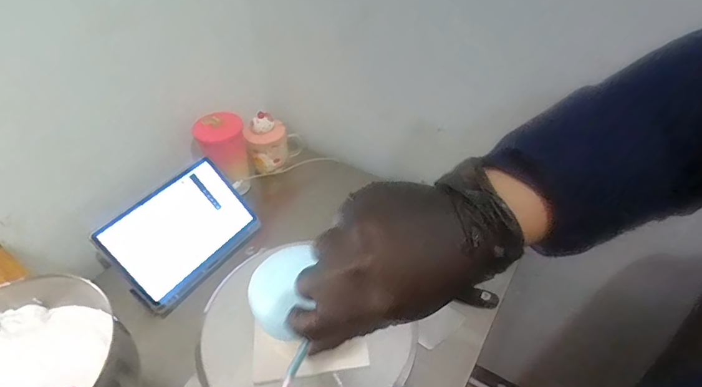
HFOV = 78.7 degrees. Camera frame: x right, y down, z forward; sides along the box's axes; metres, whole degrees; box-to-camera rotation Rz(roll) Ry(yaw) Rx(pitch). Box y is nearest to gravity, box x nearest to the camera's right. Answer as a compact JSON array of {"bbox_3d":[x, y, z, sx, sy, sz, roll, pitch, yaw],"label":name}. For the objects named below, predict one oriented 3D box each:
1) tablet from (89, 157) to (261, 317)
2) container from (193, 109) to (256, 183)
[{"bbox_3d":[-0.314,0.070,0.804,0.251,0.183,0.018,-46,15,-30],"label":"tablet"},{"bbox_3d":[-0.259,-0.085,0.886,0.092,0.146,0.093,-16,46,-14],"label":"container"}]

